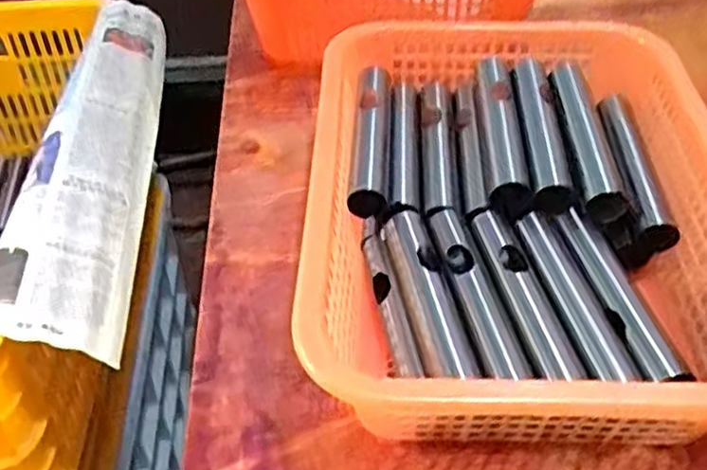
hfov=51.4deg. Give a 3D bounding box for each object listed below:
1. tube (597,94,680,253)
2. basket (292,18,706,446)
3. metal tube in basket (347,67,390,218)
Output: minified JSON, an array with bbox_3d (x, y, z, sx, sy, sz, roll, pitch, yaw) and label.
[{"bbox_3d":[0.195,-0.046,0.511,0.026,0.029,0.138,0,44,1],"label":"tube"},{"bbox_3d":[0.103,-0.011,0.472,0.248,0.097,0.336,0,44,2],"label":"basket"},{"bbox_3d":[0.012,-0.068,0.505,0.022,0.025,0.134,2,44,4],"label":"metal tube in basket"}]

